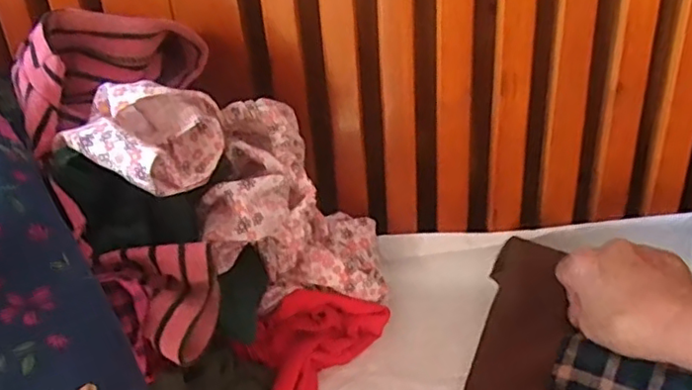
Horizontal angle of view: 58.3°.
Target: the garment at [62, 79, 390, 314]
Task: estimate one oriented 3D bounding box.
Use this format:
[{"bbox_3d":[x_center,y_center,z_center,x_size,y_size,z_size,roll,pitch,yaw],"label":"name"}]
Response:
[{"bbox_3d":[-0.057,0.005,0.452,0.104,0.272,0.095,-41,44,11],"label":"garment"}]

